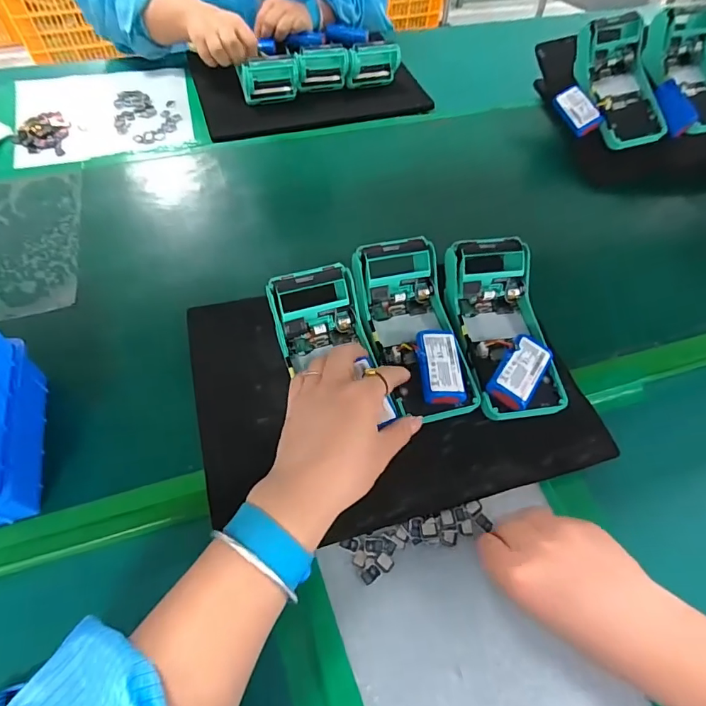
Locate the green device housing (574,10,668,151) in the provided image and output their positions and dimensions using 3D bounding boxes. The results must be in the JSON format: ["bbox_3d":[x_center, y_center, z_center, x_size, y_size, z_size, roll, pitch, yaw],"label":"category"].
[{"bbox_3d":[0.362,-0.362,0.611,0.085,0.054,0.171,-14,88,-11],"label":"green device housing"}]

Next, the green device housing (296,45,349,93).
[{"bbox_3d":[-0.047,-0.424,0.678,0.085,0.062,0.034,-19,58,-14],"label":"green device housing"}]

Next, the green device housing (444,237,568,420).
[{"bbox_3d":[0.139,-0.034,0.416,0.079,0.061,0.176,-6,56,-5],"label":"green device housing"}]

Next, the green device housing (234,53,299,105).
[{"bbox_3d":[-0.123,-0.395,0.653,0.083,0.058,0.040,-17,57,-13],"label":"green device housing"}]

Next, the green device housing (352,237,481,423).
[{"bbox_3d":[0.056,-0.020,0.415,0.079,0.052,0.167,-13,70,-10],"label":"green device housing"}]

